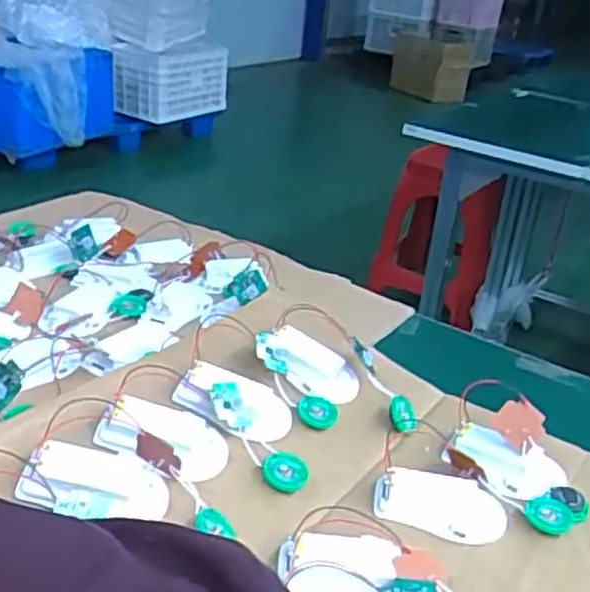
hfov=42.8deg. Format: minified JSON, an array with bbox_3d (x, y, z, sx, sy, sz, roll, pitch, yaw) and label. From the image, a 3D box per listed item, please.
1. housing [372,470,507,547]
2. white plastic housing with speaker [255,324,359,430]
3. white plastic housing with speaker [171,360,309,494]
[{"bbox_3d":[0.091,0.129,0.468,0.080,0.012,0.042,8,27,4],"label":"housing"},{"bbox_3d":[0.004,0.058,0.559,0.081,0.023,0.070,30,45,12],"label":"white plastic housing with speaker"},{"bbox_3d":[-0.026,0.080,0.511,0.110,0.038,0.064,22,31,29],"label":"white plastic housing with speaker"}]

